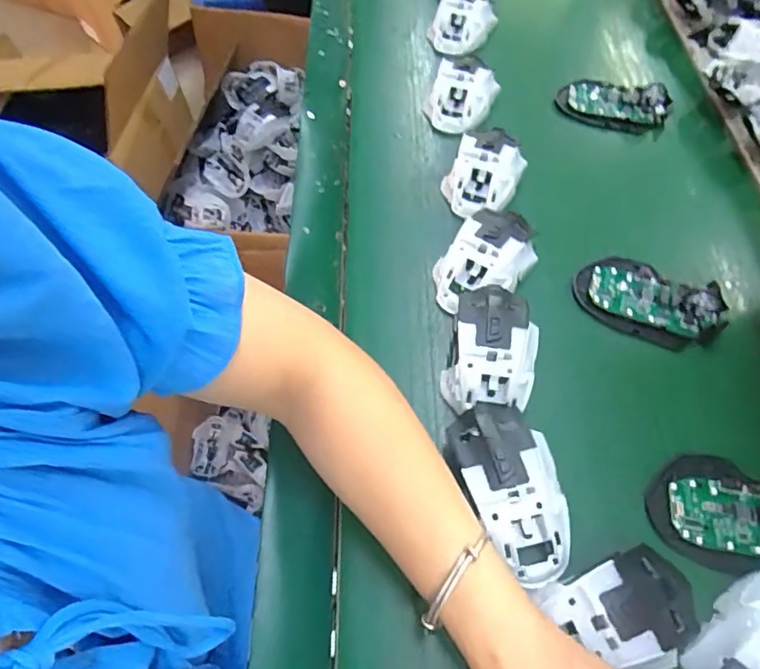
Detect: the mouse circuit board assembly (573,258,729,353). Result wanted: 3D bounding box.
[{"bbox_3d":[0.224,-0.029,0.445,0.115,0.028,0.067,30,69,13],"label":"mouse circuit board assembly"}]

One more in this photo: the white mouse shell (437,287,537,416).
[{"bbox_3d":[0.086,0.011,0.414,0.064,0.044,0.110,12,66,6],"label":"white mouse shell"}]

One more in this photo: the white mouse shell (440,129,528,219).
[{"bbox_3d":[0.103,-0.160,0.520,0.069,0.035,0.105,25,67,11],"label":"white mouse shell"}]

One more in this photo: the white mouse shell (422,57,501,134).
[{"bbox_3d":[0.089,-0.262,0.586,0.068,0.036,0.092,27,68,12],"label":"white mouse shell"}]

